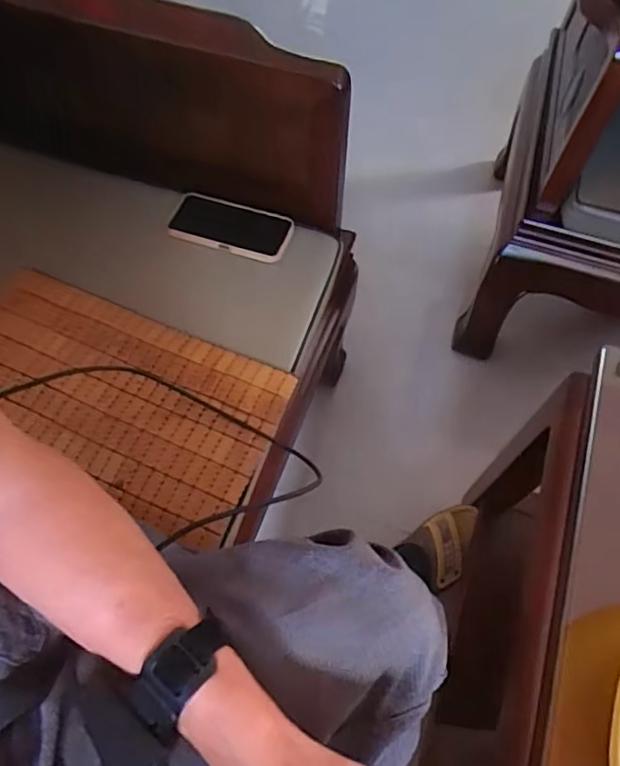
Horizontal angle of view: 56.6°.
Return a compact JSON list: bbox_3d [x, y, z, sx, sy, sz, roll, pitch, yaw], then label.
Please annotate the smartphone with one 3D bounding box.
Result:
[{"bbox_3d":[-0.106,-0.216,0.780,0.167,0.015,0.078,18,61,7],"label":"smartphone"}]

